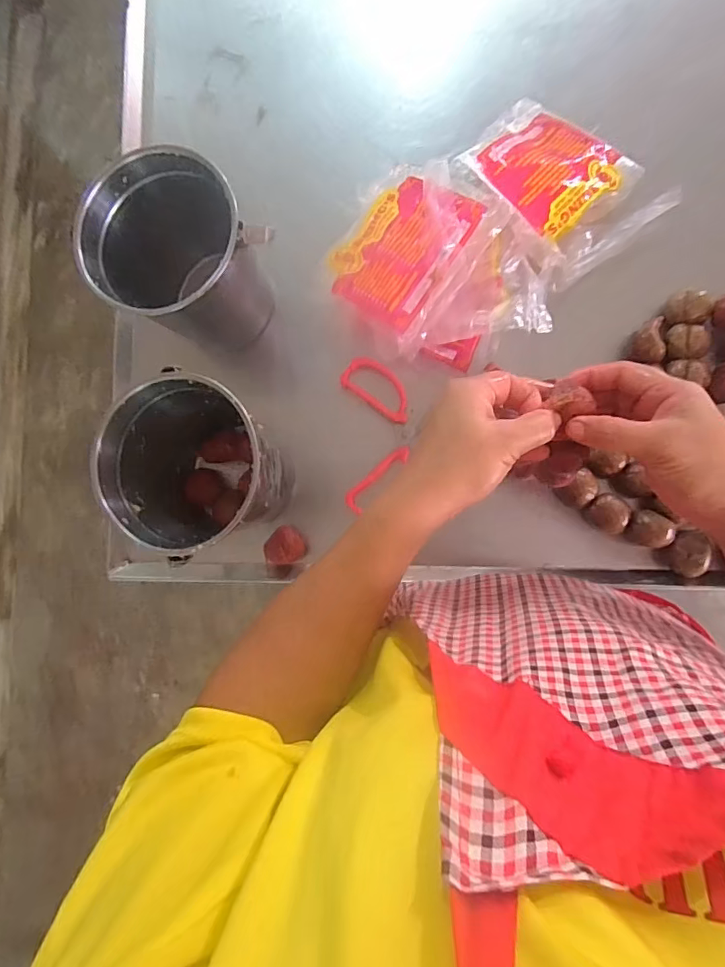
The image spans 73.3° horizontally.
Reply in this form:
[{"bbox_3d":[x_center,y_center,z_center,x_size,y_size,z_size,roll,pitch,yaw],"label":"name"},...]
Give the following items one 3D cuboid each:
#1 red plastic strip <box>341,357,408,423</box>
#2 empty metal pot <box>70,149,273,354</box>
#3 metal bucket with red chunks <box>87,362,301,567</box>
[{"bbox_3d":[0.017,-0.094,0.483,0.078,0.006,0.039,36,92,9],"label":"red plastic strip"},{"bbox_3d":[-0.152,-0.194,0.443,0.124,0.138,0.120,-1,86,8],"label":"empty metal pot"},{"bbox_3d":[-0.135,-0.014,0.433,0.127,0.138,0.128,-1,86,8],"label":"metal bucket with red chunks"}]

